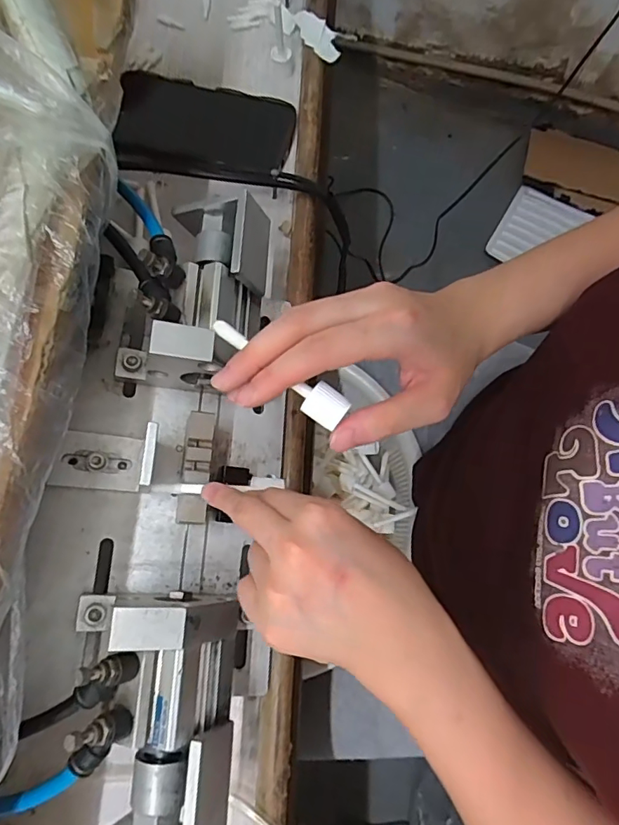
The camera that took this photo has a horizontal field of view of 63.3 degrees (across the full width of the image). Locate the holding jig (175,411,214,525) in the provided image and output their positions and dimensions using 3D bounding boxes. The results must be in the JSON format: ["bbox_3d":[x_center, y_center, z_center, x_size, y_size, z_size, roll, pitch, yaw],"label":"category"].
[{"bbox_3d":[-0.071,0.034,0.315,0.017,0.006,0.069,3,75,0],"label":"holding jig"}]

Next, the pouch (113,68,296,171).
[{"bbox_3d":[-0.096,-0.261,0.449,0.157,0.011,0.079,15,75,3],"label":"pouch"}]

